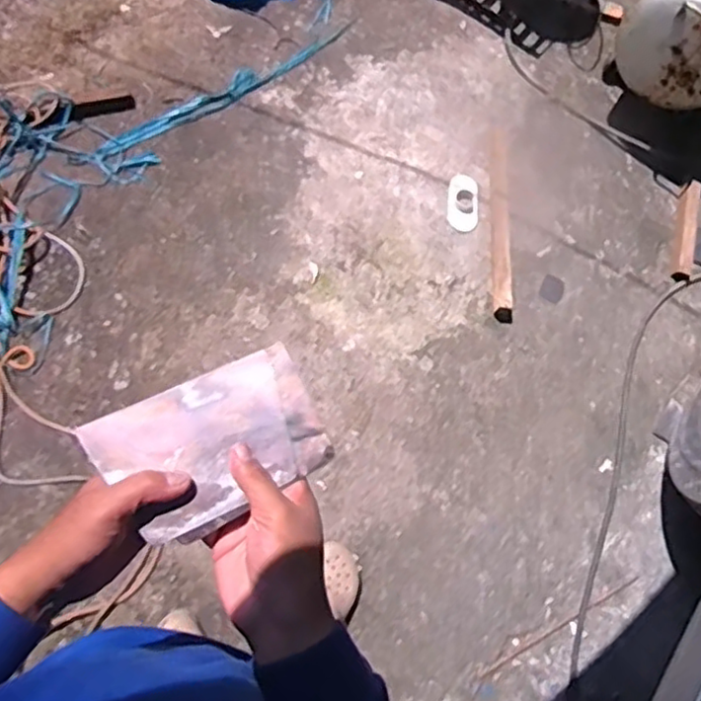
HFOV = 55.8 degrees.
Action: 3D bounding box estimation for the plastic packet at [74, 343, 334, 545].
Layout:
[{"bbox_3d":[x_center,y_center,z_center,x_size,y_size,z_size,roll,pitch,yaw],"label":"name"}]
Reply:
[{"bbox_3d":[-0.100,0.069,0.483,0.156,0.029,0.100,-25,71,-13],"label":"plastic packet"}]

